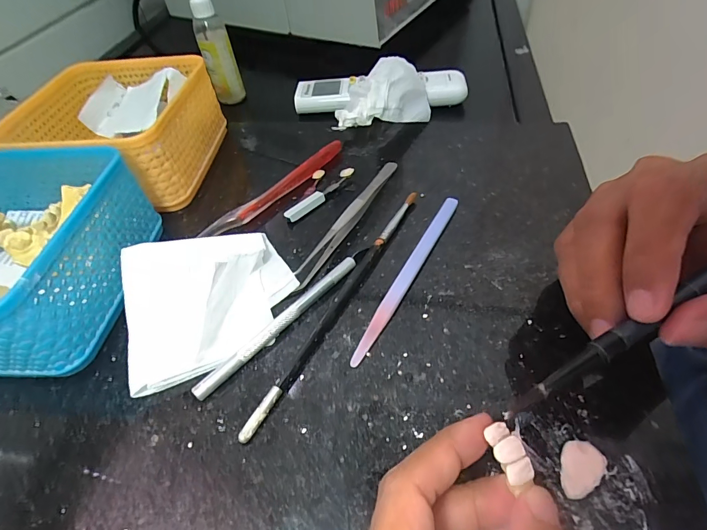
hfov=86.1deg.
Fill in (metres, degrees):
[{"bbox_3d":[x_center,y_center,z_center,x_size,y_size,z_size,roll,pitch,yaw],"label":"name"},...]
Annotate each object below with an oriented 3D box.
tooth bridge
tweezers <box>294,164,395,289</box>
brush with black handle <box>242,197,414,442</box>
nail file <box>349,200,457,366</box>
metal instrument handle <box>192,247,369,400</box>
[{"bbox_3d":[0.053,0.065,0.130,0.010,0.006,0.018,-24,50,-14],"label":"tooth bridge"},{"bbox_3d":[0.000,-0.035,0.263,0.009,0.014,0.131,20,55,21],"label":"tweezers"},{"bbox_3d":[-0.004,0.016,0.226,0.006,0.010,0.187,21,54,23],"label":"brush with black handle"},{"bbox_3d":[0.035,0.003,0.235,0.010,0.004,0.138,28,59,13],"label":"nail file"},{"bbox_3d":[-0.037,0.030,0.218,0.007,0.008,0.123,35,62,29],"label":"metal instrument handle"}]

